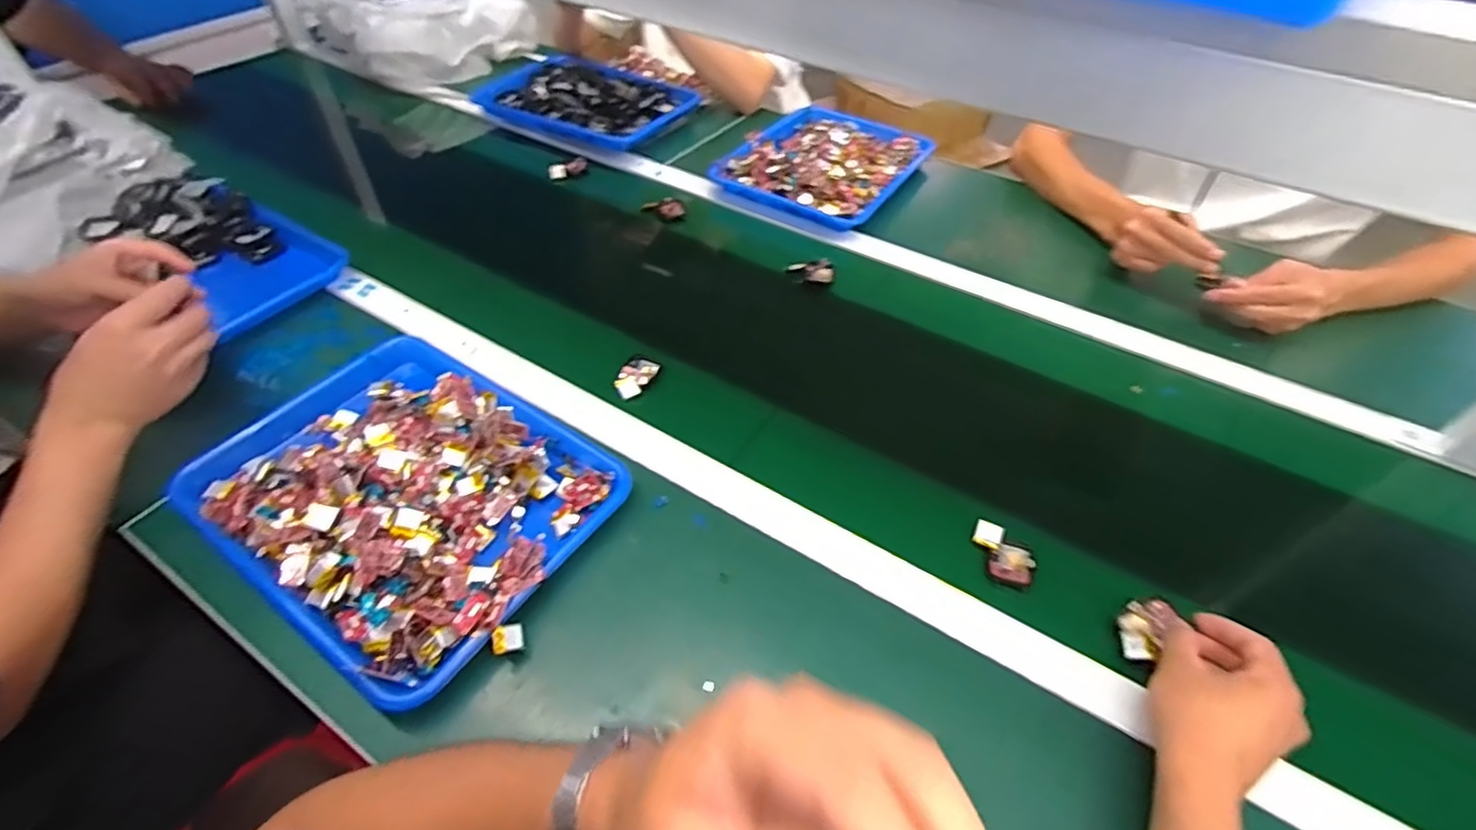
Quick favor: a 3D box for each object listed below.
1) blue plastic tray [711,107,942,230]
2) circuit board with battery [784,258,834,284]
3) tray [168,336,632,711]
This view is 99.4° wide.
[{"bbox_3d":[0.144,-0.396,0.968,0.245,0.031,0.328,27,52,20],"label":"blue plastic tray"},{"bbox_3d":[0.095,-0.187,0.808,0.061,0.027,0.024,16,50,11],"label":"circuit board with battery"},{"bbox_3d":[-0.289,0.063,0.549,0.333,0.056,0.258,29,53,22],"label":"tray"}]

